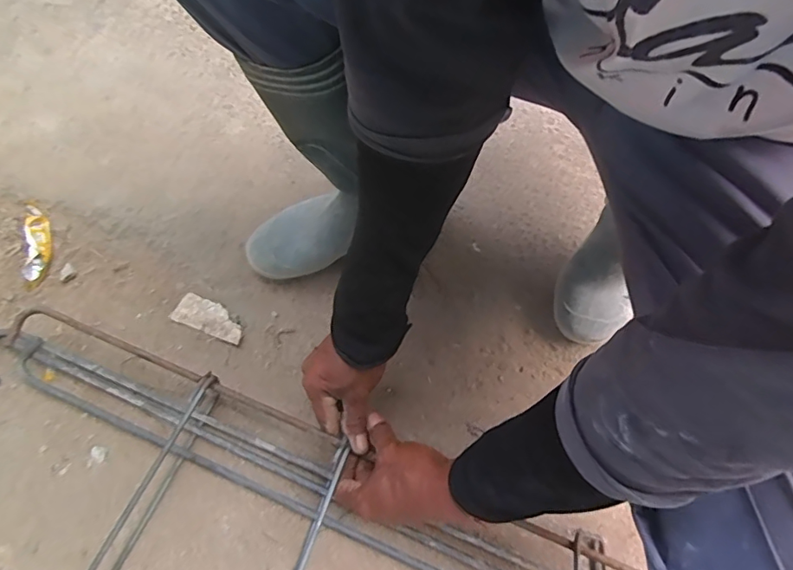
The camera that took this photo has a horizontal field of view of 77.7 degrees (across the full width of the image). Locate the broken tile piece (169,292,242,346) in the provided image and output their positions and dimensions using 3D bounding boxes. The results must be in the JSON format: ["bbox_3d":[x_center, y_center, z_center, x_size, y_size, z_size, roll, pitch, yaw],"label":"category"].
[{"bbox_3d":[-0.233,0.040,0.614,0.094,0.005,0.040,21,65,8],"label":"broken tile piece"}]

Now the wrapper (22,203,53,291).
[{"bbox_3d":[-0.477,-0.053,0.652,0.033,0.020,0.115,-8,65,-6],"label":"wrapper"}]

